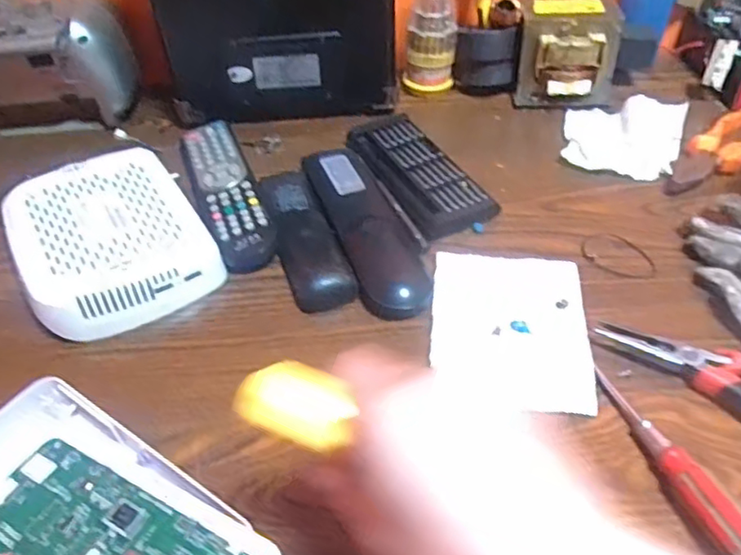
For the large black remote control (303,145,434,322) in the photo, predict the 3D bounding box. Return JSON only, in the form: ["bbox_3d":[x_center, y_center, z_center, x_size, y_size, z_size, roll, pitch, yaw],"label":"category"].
[{"bbox_3d":[-0.003,-0.041,0.480,0.054,0.030,0.177,-17,47,-13],"label":"large black remote control"}]

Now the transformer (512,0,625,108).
[{"bbox_3d":[0.181,-0.210,0.582,0.098,0.080,0.074,3,46,6],"label":"transformer"}]

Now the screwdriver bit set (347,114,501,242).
[{"bbox_3d":[0.036,-0.091,0.527,0.071,0.017,0.156,-24,49,-19],"label":"screwdriver bit set"}]

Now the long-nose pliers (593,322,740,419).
[{"bbox_3d":[0.221,0.060,0.379,0.157,0.013,0.050,30,54,29],"label":"long-nose pliers"}]

